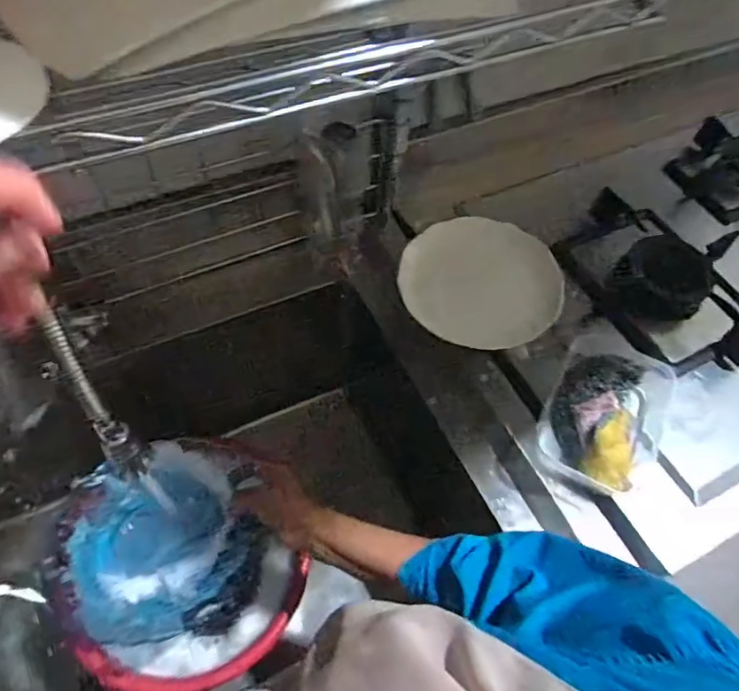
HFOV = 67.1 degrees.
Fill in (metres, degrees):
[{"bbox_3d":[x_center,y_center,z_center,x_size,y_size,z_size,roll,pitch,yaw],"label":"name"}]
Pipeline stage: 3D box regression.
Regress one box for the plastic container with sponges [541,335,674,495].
[{"bbox_3d":[0.266,0.073,0.621,0.131,0.064,0.182,23,59,11],"label":"plastic container with sponges"}]

